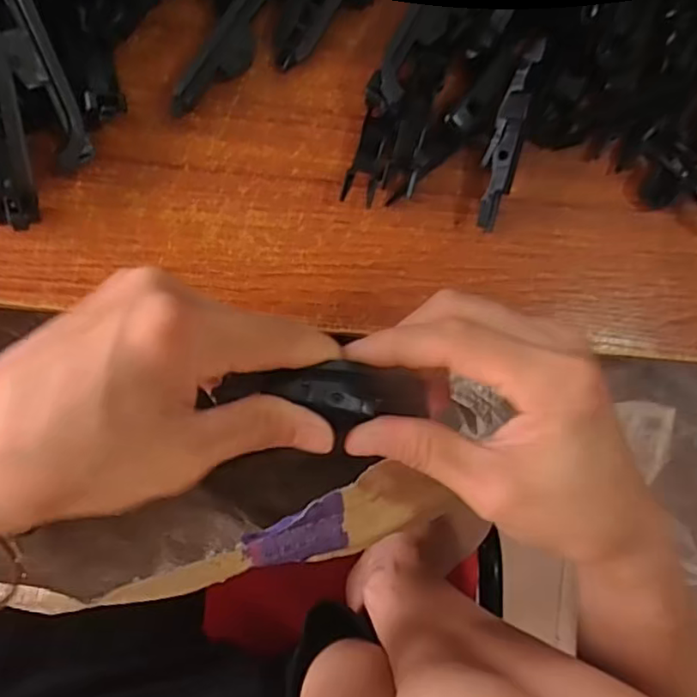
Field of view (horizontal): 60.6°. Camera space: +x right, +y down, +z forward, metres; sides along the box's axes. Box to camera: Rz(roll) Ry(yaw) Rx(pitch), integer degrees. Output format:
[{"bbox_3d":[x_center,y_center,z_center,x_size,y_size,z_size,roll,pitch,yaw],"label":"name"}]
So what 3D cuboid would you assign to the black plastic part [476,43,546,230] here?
[{"bbox_3d":[0.067,-0.088,0.251,0.013,0.017,0.076,13,90,-6],"label":"black plastic part"}]

